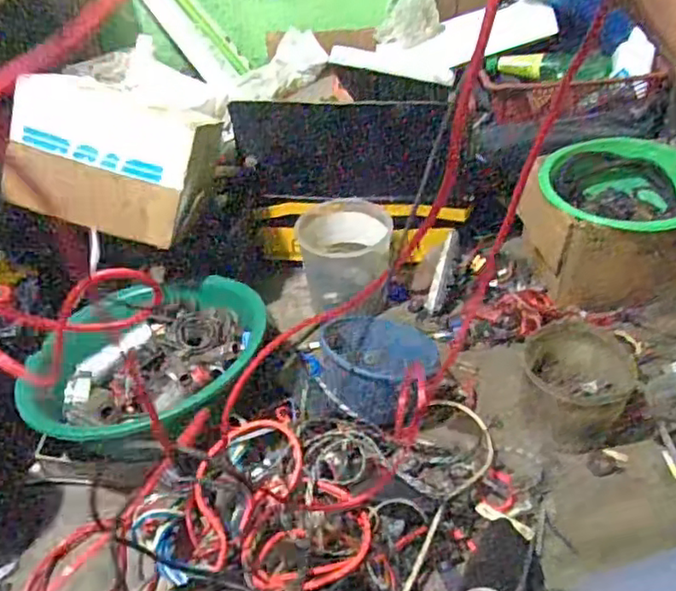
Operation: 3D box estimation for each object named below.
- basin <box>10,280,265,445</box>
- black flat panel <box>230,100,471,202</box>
[{"bbox_3d":[-0.279,0.087,0.958,0.345,0.101,0.297,-4,41,0],"label":"basin"},{"bbox_3d":[0.030,-0.256,1.155,0.418,0.173,0.038,1,14,3],"label":"black flat panel"}]

